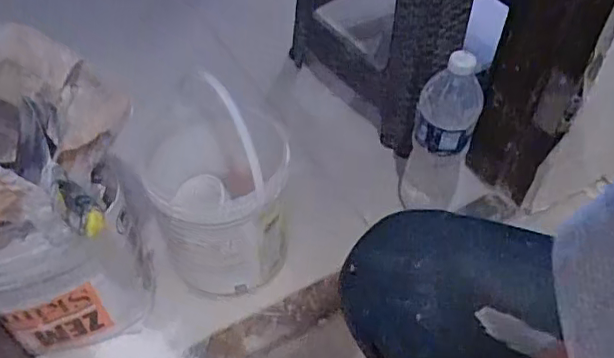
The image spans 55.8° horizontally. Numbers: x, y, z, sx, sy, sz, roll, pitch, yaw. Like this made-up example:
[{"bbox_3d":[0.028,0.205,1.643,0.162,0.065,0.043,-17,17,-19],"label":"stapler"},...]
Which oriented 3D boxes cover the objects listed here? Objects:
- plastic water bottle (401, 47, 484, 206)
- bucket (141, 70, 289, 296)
[{"bbox_3d":[0.180,-0.052,0.776,0.075,0.246,0.063,15,52,10],"label":"plastic water bottle"},{"bbox_3d":[-0.108,0.013,0.733,0.166,0.266,0.168,-13,52,-12],"label":"bucket"}]

